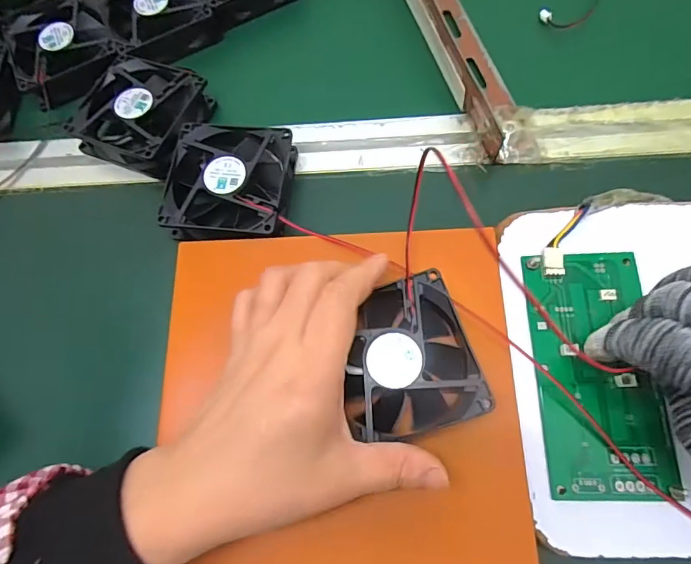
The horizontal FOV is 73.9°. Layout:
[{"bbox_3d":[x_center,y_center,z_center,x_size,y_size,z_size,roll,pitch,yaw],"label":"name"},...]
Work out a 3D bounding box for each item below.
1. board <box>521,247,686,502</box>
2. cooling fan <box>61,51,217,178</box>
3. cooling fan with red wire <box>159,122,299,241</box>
[{"bbox_3d":[0.139,0.047,0.255,0.064,0.009,0.134,-3,73,2],"label":"board"},{"bbox_3d":[-0.151,-0.125,0.345,0.082,0.029,0.083,20,71,10],"label":"cooling fan"},{"bbox_3d":[-0.079,-0.069,0.316,0.081,0.023,0.081,5,69,5],"label":"cooling fan with red wire"}]

